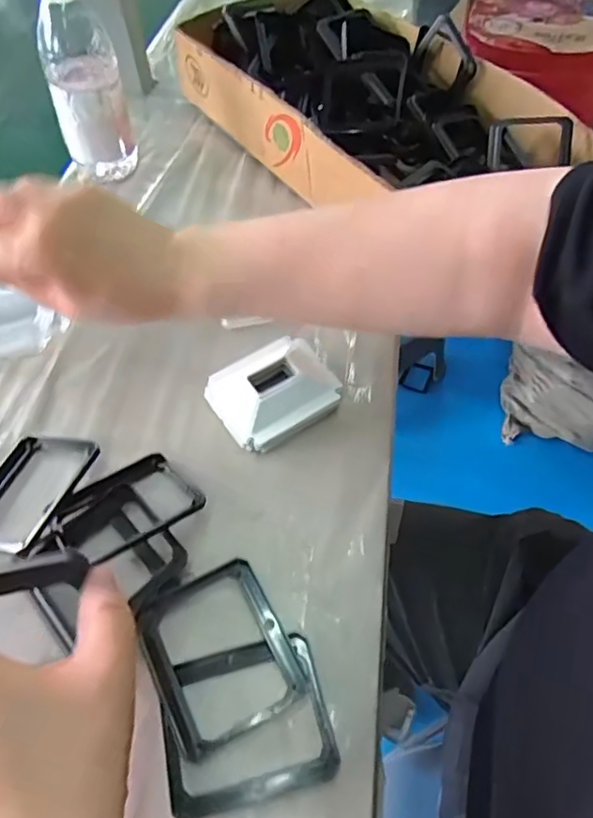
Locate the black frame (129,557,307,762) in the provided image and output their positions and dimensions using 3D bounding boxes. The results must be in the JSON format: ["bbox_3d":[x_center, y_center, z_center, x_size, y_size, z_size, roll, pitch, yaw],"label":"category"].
[{"bbox_3d":[-0.042,0.124,0.299,0.072,0.012,0.087,-21,56,-13],"label":"black frame"}]

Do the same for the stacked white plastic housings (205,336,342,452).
[{"bbox_3d":[-0.015,-0.013,0.388,0.079,0.034,0.064,-29,58,-18],"label":"stacked white plastic housings"}]

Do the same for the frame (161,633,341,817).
[{"bbox_3d":[-0.025,0.154,0.283,0.080,0.008,0.068,-13,54,-7],"label":"frame"}]

